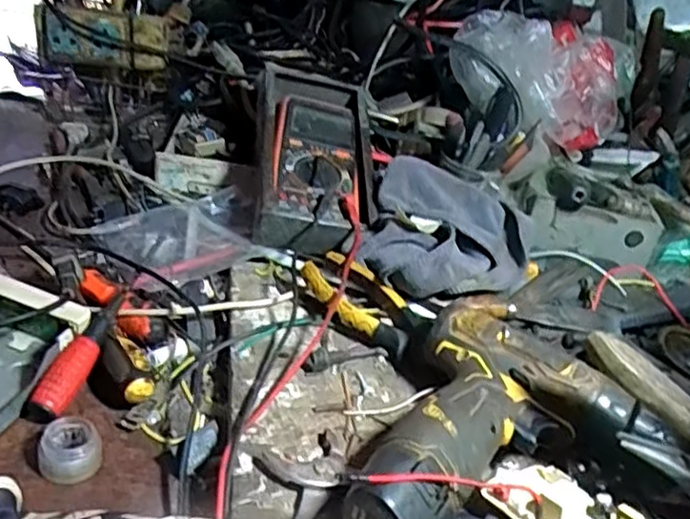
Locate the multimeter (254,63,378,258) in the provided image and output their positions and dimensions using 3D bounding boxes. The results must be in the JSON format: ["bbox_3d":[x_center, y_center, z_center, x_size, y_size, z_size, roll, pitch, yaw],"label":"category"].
[{"bbox_3d":[-0.030,-0.104,0.626,0.108,0.050,0.220,4,55,-5],"label":"multimeter"}]

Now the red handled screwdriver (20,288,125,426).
[{"bbox_3d":[-0.174,0.060,0.449,0.024,0.017,0.106,13,47,10],"label":"red handled screwdriver"}]

